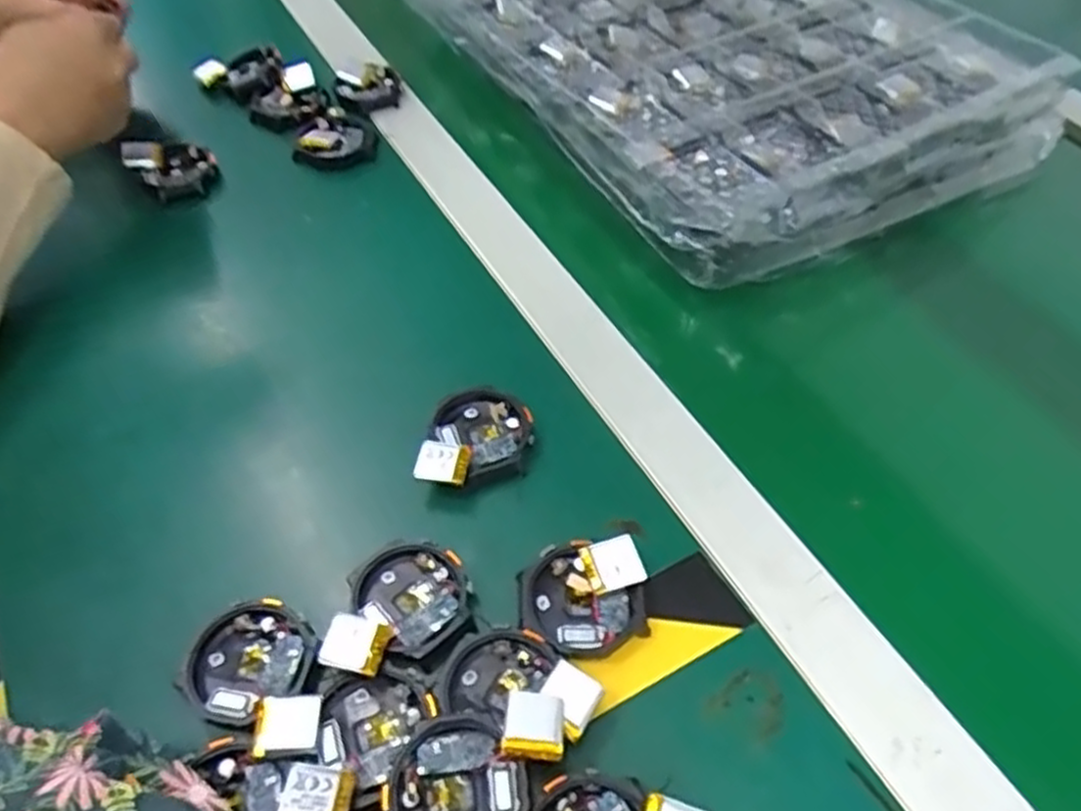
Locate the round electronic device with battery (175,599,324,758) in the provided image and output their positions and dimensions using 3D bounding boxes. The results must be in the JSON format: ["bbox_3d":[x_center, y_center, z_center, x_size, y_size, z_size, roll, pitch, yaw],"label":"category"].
[{"bbox_3d":[-0.108,0.105,0.306,0.068,0.012,0.047,27,56,20],"label":"round electronic device with battery"}]

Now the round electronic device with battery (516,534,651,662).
[{"bbox_3d":[0.018,0.080,0.324,0.053,0.017,0.048,-1,51,0],"label":"round electronic device with battery"}]

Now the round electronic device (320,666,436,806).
[{"bbox_3d":[-0.064,0.120,0.294,0.040,0.016,0.042,0,51,0],"label":"round electronic device"}]

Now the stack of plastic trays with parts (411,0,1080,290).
[{"bbox_3d":[0.102,-0.290,0.587,0.336,0.064,0.496,-25,55,-18],"label":"stack of plastic trays with parts"}]

